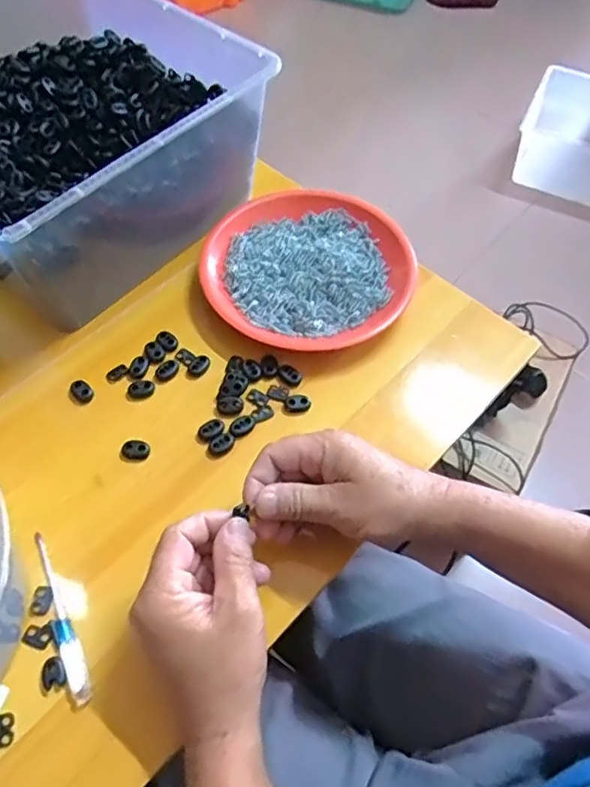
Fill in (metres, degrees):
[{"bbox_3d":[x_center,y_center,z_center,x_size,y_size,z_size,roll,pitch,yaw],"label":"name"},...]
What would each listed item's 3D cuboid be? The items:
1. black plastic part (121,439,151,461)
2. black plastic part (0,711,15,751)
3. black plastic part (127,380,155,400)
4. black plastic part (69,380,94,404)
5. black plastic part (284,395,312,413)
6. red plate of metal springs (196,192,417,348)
[{"bbox_3d":[-0.126,0.045,0.463,0.021,0.006,0.017,16,59,8],"label":"black plastic part"},{"bbox_3d":[-0.181,0.209,0.364,0.013,0.004,0.020,-13,60,-9],"label":"black plastic part"},{"bbox_3d":[-0.129,-0.004,0.492,0.022,0.004,0.017,-15,60,-10],"label":"black plastic part"},{"bbox_3d":[-0.178,-0.002,0.488,0.016,0.005,0.023,-37,66,-21],"label":"black plastic part"},{"bbox_3d":[0.002,0.008,0.484,0.022,0.006,0.014,-3,58,-3],"label":"black plastic part"},{"bbox_3d":[0.012,-0.119,0.550,0.191,0.029,0.166,-6,59,-5],"label":"red plate of metal springs"}]

